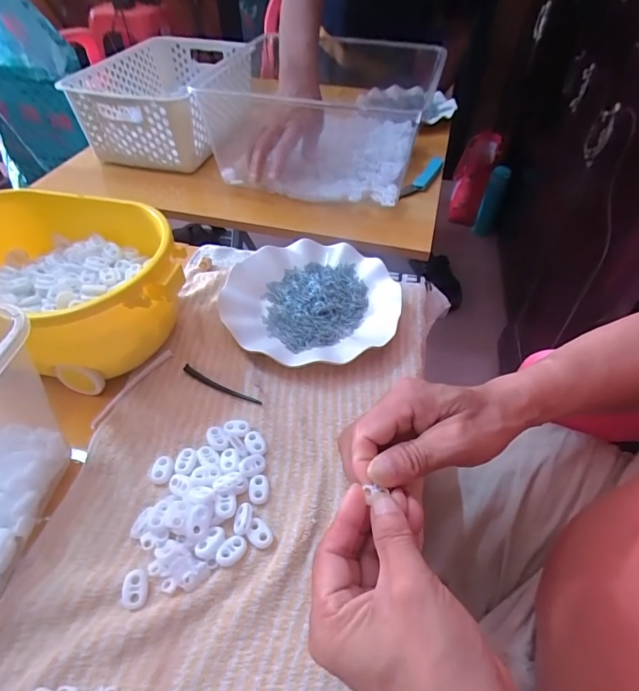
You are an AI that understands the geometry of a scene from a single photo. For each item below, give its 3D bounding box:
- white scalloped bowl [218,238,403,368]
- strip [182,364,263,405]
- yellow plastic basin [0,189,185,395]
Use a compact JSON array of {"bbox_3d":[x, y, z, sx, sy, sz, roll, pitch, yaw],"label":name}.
[{"bbox_3d":[-0.011,-0.052,0.454,0.175,0.028,0.181,2,47,-2],"label":"white scalloped bowl"},{"bbox_3d":[-0.089,0.037,0.385,0.084,0.005,0.008,23,50,17],"label":"strip"},{"bbox_3d":[-0.245,-0.057,0.401,0.247,0.103,0.166,19,49,14],"label":"yellow plastic basin"}]

